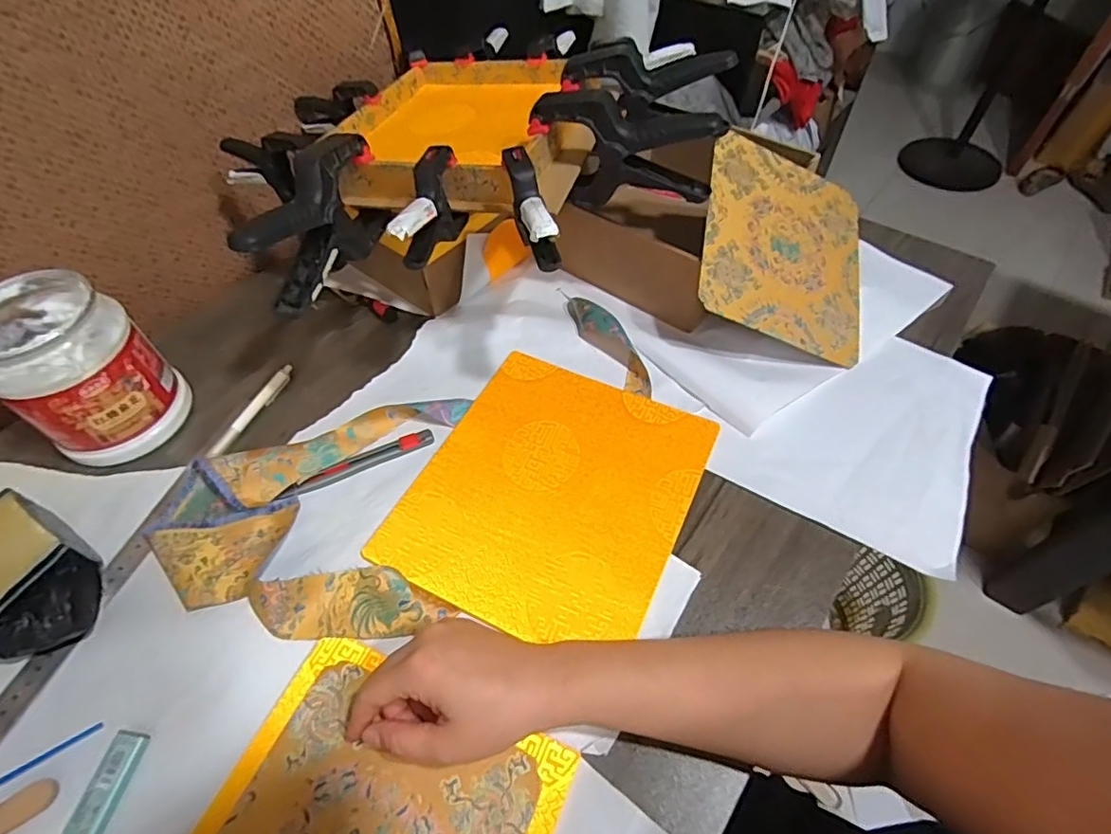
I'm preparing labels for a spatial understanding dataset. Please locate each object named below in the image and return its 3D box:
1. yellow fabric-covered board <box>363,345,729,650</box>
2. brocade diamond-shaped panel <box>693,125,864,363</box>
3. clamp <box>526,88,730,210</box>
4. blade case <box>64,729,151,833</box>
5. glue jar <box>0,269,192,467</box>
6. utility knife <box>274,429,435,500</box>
[{"bbox_3d":[0.000,0.059,0.482,0.219,0.006,0.242,22,58,17],"label":"yellow fabric-covered board"},{"bbox_3d":[0.235,-0.172,0.558,0.188,0.005,0.219,19,67,-18],"label":"brocade diamond-shaped panel"},{"bbox_3d":[0.058,-0.230,0.484,0.157,0.083,0.028,13,54,10],"label":"clamp"},{"bbox_3d":[-0.285,0.241,0.348,0.019,0.010,0.076,6,53,5],"label":"blade case"},{"bbox_3d":[-0.413,-0.039,0.486,0.115,0.133,0.110,32,59,22],"label":"glue jar"},{"bbox_3d":[-0.174,0.039,0.492,0.133,0.009,0.019,-23,56,-16],"label":"utility knife"}]

